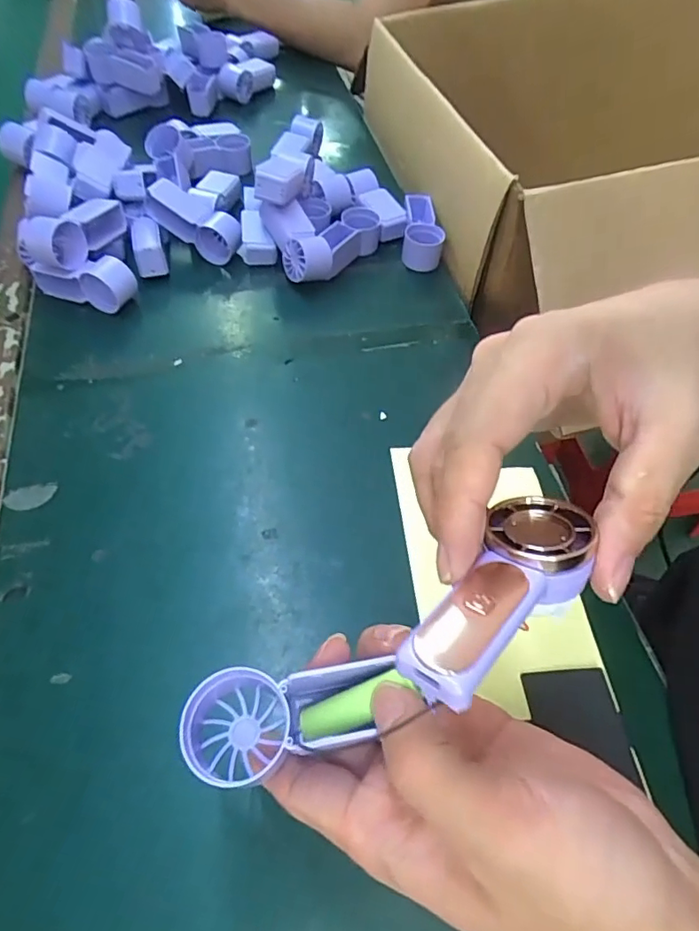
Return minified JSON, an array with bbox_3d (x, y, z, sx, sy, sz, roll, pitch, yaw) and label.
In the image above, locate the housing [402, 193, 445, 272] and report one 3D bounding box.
[{"bbox_3d":[0.075,-0.239,0.548,0.040,0.030,0.092,6,55,0],"label":"housing"}]

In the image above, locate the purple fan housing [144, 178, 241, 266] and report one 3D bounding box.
[{"bbox_3d":[-0.151,-0.239,0.520,0.092,0.041,0.032,32,57,-7],"label":"purple fan housing"}]

